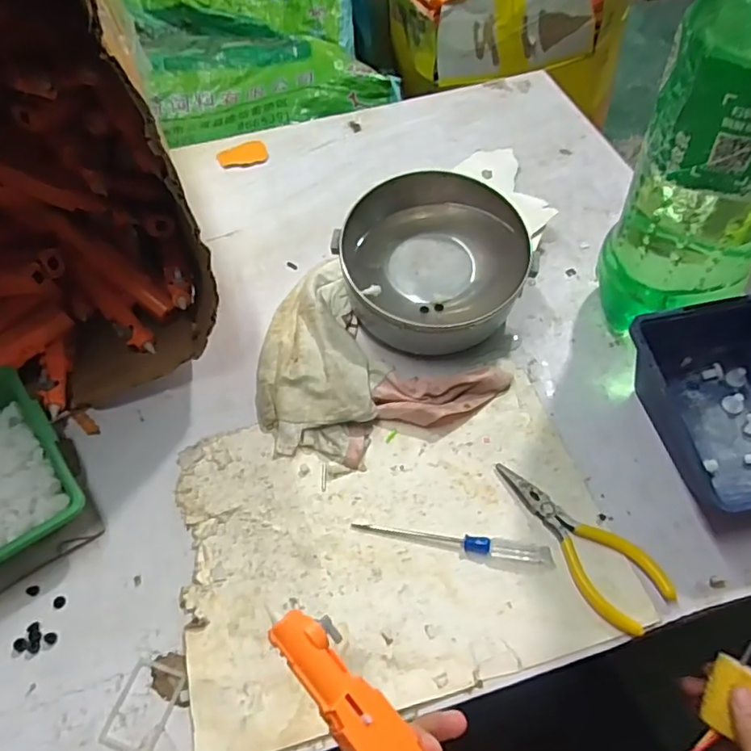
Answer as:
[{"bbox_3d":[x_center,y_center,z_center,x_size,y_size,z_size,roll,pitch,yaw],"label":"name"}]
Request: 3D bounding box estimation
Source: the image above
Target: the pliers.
[{"bbox_3d":[0.129,0.104,0.375,0.047,0.010,0.126,-34,62,-19],"label":"pliers"}]

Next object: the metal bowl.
[{"bbox_3d":[0.045,-0.087,0.470,0.143,0.077,0.143,-3,55,4],"label":"metal bowl"}]

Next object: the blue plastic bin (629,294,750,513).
[{"bbox_3d":[0.250,0.024,0.395,0.116,0.067,0.140,-12,55,-6],"label":"blue plastic bin"}]

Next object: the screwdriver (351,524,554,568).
[{"bbox_3d":[0.050,0.106,0.375,0.127,0.007,0.014,9,57,8],"label":"screwdriver"}]

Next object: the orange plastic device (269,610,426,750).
[{"bbox_3d":[0.000,0.149,0.237,0.024,0.011,0.120,-38,76,-21],"label":"orange plastic device"}]

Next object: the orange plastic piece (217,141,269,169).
[{"bbox_3d":[-0.144,-0.239,0.624,0.052,0.007,0.034,-17,58,-10],"label":"orange plastic piece"}]

